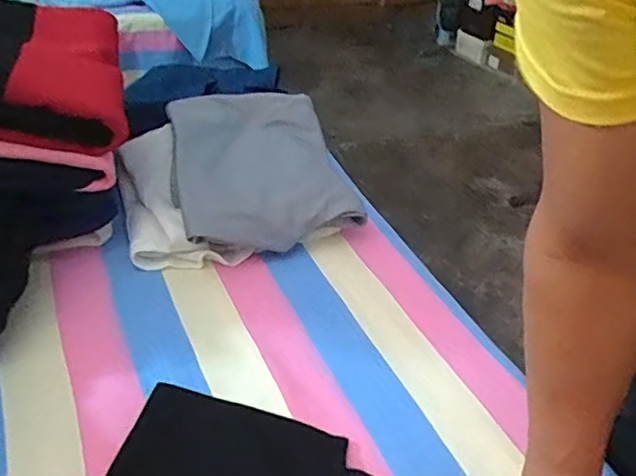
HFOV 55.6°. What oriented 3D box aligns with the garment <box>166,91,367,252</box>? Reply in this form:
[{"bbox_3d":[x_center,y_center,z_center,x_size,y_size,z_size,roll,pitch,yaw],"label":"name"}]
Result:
[{"bbox_3d":[-0.078,-0.105,0.759,0.206,0.029,0.279,0,47,-23],"label":"garment"}]

